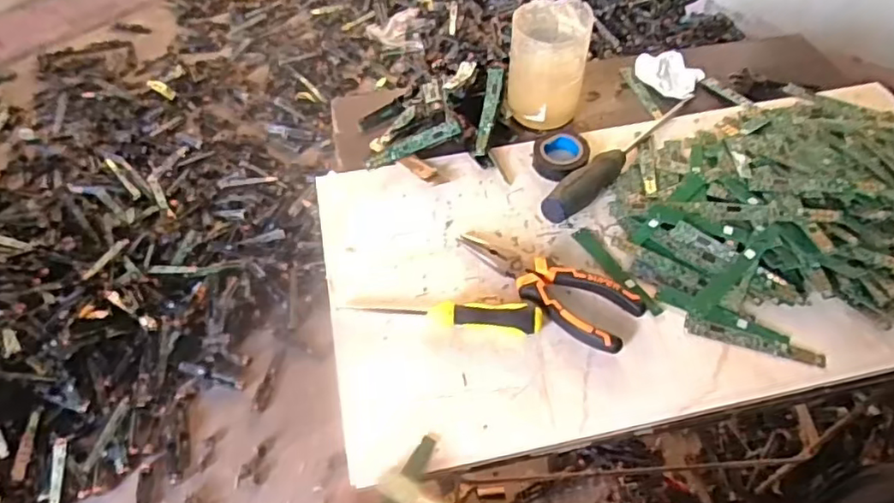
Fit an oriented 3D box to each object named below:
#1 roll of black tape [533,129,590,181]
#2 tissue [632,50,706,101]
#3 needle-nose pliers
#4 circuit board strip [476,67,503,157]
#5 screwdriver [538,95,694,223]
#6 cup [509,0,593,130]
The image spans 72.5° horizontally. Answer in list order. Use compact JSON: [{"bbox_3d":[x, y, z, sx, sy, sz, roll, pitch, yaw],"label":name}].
[{"bbox_3d":[0.108,-0.090,0.581,0.050,0.025,0.055,-1,51,1],"label":"roll of black tape"},{"bbox_3d":[0.242,-0.199,0.670,0.073,0.021,0.050,20,54,17],"label":"tissue"},{"bbox_3d":[0.077,0.024,0.493,0.155,0.023,0.053,29,58,23],"label":"needle-nose pliers"},{"bbox_3d":[0.042,-0.141,0.606,0.015,0.006,0.100,9,72,6],"label":"circuit board strip"},{"bbox_3d":[0.176,-0.100,0.580,0.027,0.030,0.247,37,61,27],"label":"screwdriver"},{"bbox_3d":[0.094,-0.179,0.583,0.070,0.088,0.076,-1,51,1],"label":"cup"}]

